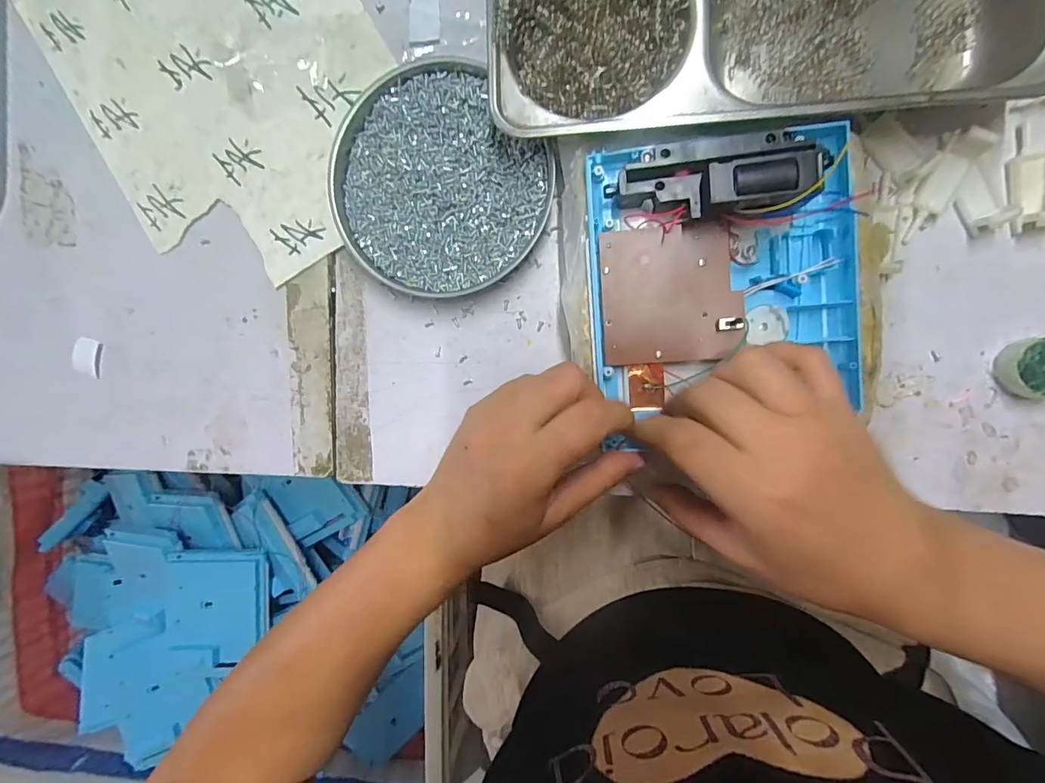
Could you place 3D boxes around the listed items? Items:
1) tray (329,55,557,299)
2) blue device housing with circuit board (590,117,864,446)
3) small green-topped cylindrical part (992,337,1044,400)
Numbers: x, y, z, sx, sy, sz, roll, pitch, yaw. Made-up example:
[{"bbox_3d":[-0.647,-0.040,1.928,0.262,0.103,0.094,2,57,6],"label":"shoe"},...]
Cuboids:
[{"bbox_3d":[-0.054,-0.127,0.297,0.127,0.020,0.133,1,96,8],"label":"tray"},{"bbox_3d":[0.103,-0.059,0.244,0.131,0.039,0.140,-4,95,8],"label":"blue device housing with circuit board"},{"bbox_3d":[0.287,-0.013,0.264,0.030,0.017,0.033,1,96,8],"label":"small green-topped cylindrical part"}]

